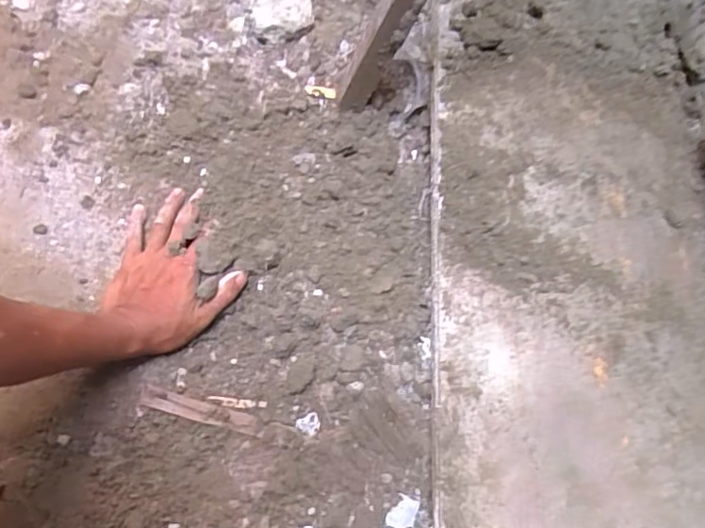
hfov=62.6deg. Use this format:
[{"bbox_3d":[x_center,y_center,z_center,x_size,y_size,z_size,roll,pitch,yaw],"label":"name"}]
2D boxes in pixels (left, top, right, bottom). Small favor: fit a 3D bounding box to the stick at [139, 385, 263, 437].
[{"bbox_3d":[-0.149,0.147,0.575,0.123,0.007,0.019,17,72,-1],"label":"stick"}]

